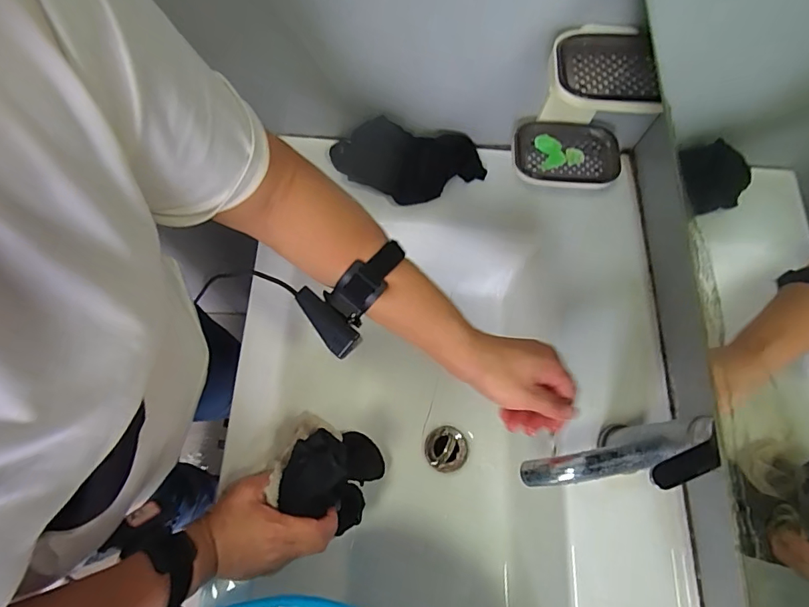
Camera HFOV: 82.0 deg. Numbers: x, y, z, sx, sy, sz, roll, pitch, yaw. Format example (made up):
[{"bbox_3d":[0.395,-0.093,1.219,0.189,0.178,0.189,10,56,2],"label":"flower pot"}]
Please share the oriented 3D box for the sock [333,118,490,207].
[{"bbox_3d":[0.006,-0.184,0.616,0.207,0.061,0.106,4,70,-1],"label":"sock"}]

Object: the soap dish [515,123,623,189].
[{"bbox_3d":[0.203,-0.186,0.580,0.130,0.021,0.087,3,70,-1],"label":"soap dish"}]

